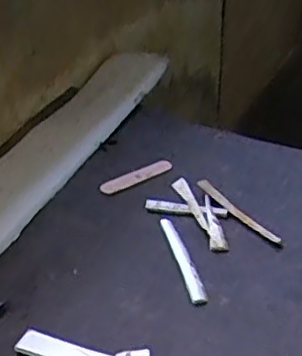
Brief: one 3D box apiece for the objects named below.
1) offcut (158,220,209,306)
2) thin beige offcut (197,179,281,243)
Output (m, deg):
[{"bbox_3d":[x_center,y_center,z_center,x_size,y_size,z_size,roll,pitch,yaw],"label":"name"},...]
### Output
[{"bbox_3d":[0.029,0.073,0.561,0.014,0.004,0.112,-9,37,-11],"label":"offcut"},{"bbox_3d":[0.086,0.031,0.609,0.013,0.007,0.110,-24,42,-29],"label":"thin beige offcut"}]

